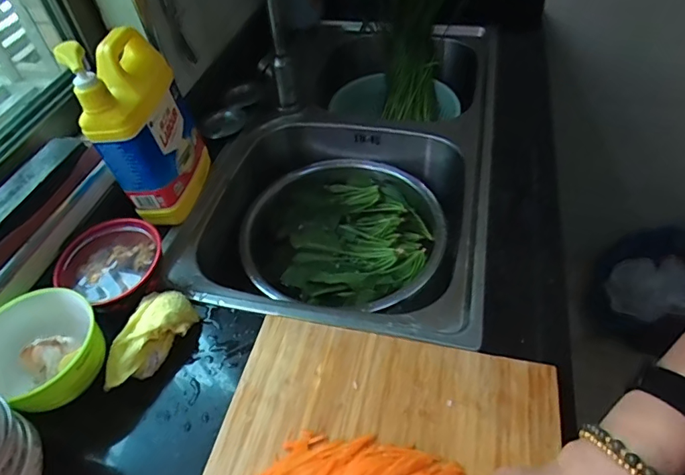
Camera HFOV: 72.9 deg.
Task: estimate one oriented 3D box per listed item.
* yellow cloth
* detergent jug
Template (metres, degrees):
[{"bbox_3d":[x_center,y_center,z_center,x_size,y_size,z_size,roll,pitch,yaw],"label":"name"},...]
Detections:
[{"bbox_3d":[-0.209,0.113,0.509,0.056,0.046,0.115,10,50,13],"label":"yellow cloth"},{"bbox_3d":[-0.251,-0.150,0.590,0.074,0.235,0.133,-2,49,3],"label":"detergent jug"}]

